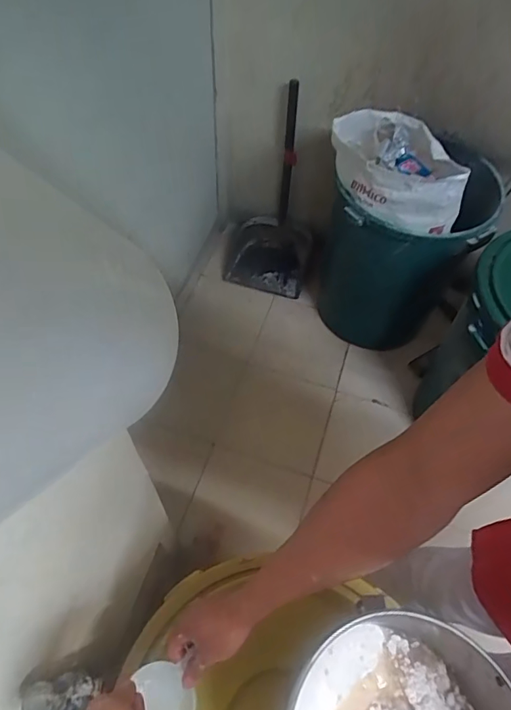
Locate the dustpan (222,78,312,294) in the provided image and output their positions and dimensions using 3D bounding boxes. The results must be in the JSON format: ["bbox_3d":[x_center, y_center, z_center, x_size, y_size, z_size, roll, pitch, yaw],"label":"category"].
[{"bbox_3d":[0.054,-0.491,1.531,0.295,0.552,0.272,9,57,3],"label":"dustpan"}]

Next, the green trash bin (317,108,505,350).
[{"bbox_3d":[0.367,-0.298,1.346,0.311,0.631,0.346,-13,58,-11],"label":"green trash bin"}]

